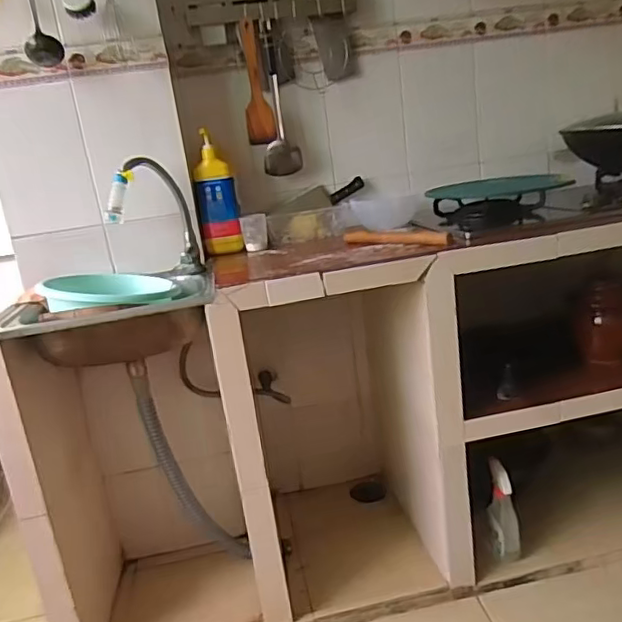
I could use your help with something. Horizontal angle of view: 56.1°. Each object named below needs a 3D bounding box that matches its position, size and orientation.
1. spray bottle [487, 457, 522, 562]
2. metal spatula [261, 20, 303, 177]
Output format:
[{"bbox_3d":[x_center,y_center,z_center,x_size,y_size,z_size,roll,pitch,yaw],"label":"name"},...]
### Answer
[{"bbox_3d":[0.449,0.467,1.356,0.070,0.236,0.093,-2,17,18],"label":"spray bottle"},{"bbox_3d":[-0.087,-0.507,1.421,0.090,0.347,0.051,-8,16,-1],"label":"metal spatula"}]

